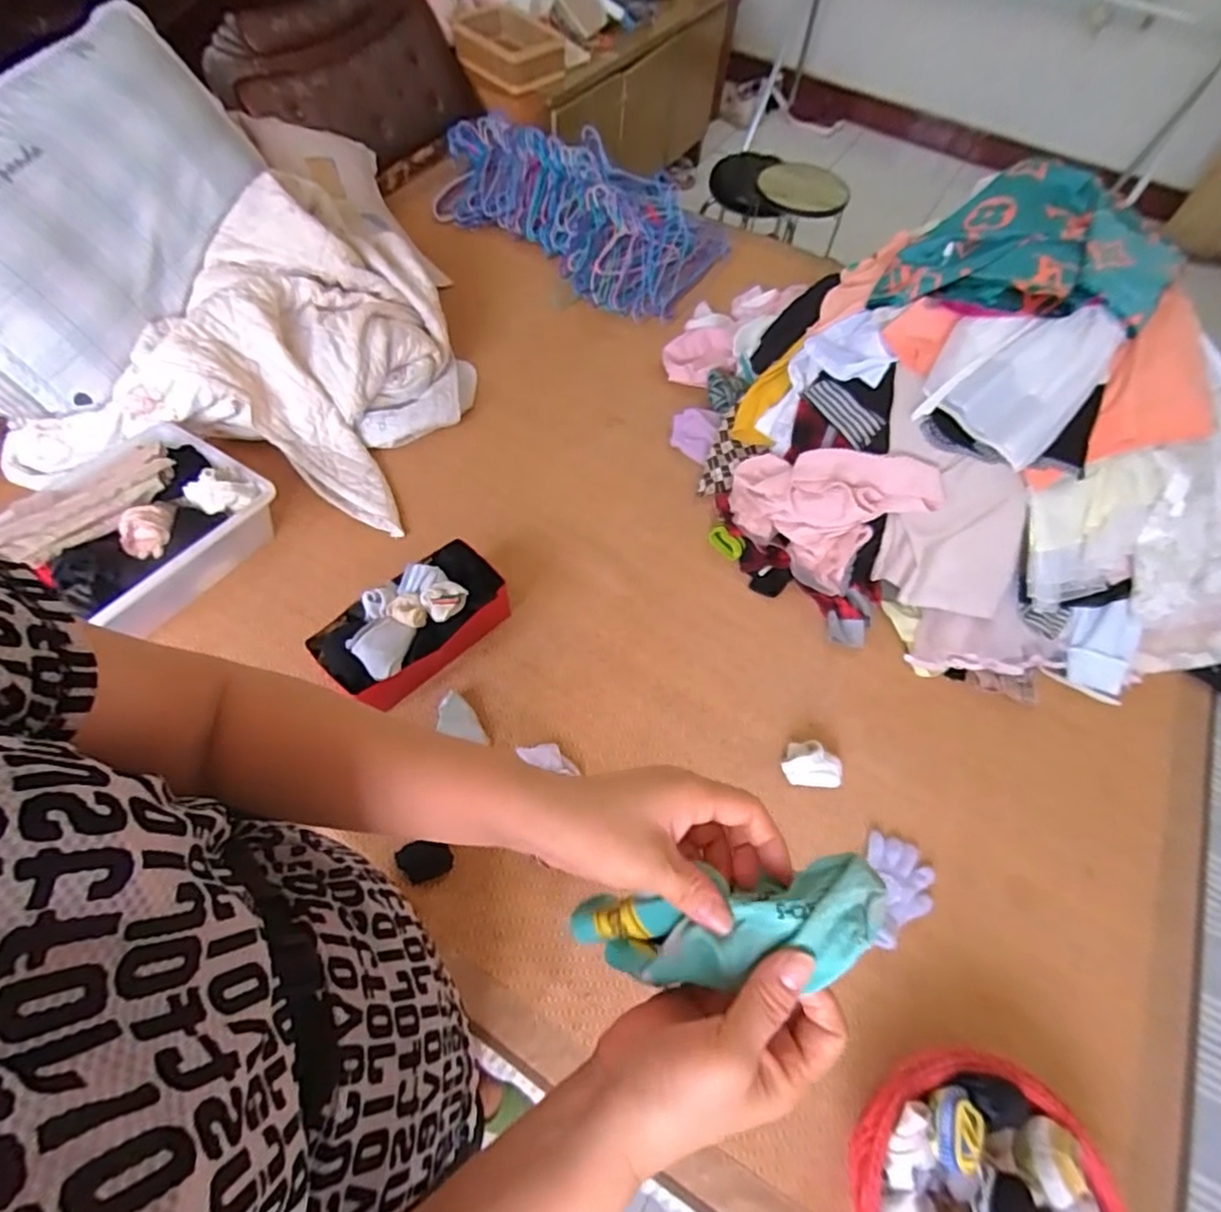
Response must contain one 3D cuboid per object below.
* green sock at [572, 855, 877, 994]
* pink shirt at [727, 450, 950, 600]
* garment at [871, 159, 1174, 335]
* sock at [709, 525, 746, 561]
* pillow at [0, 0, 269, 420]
[{"bbox_3d":[0.058,0.170,0.327,0.163,0.021,0.051,-19,55,21],"label":"green sock"},{"bbox_3d":[0.355,-0.170,1.080,0.313,0.186,0.190,33,61,15],"label":"pink shirt"},{"bbox_3d":[0.674,-0.567,1.004,0.381,0.147,0.256,27,60,12],"label":"garment"},{"bbox_3d":[0.211,-0.115,1.135,0.038,0.027,0.068,-34,66,-23],"label":"sock"},{"bbox_3d":[-0.907,-0.676,1.091,0.132,0.421,0.725,10,58,54],"label":"pillow"}]

